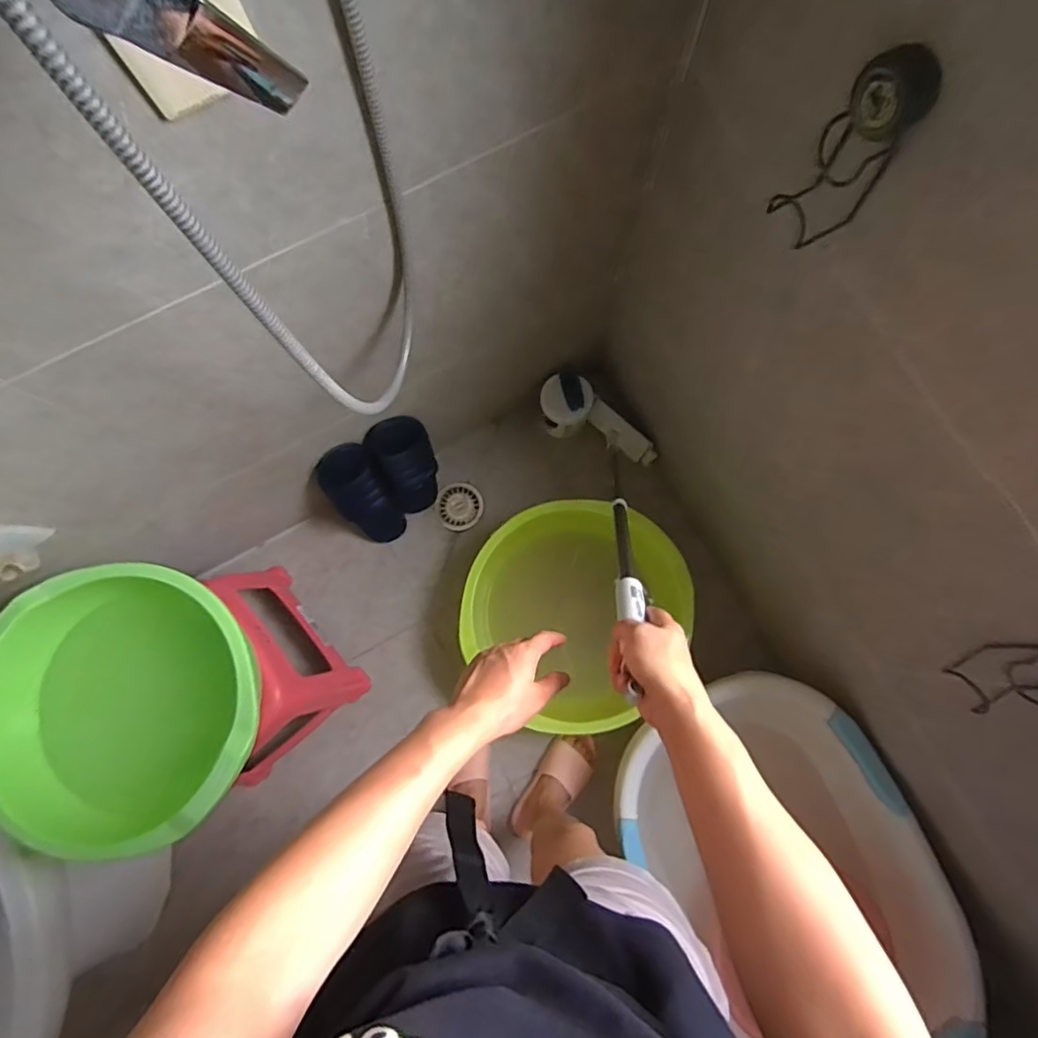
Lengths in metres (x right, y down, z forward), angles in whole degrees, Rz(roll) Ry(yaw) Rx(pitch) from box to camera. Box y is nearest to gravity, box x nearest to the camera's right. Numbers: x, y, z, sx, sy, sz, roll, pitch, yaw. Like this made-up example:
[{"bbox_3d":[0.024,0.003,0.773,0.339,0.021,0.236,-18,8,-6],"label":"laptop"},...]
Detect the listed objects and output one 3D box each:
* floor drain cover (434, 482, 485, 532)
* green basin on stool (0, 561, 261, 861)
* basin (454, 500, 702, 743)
[{"bbox_3d":[-0.144,-0.029,1.366,0.116,0.006,0.115,17,85,-19],"label":"floor drain cover"},{"bbox_3d":[-0.570,0.271,0.842,0.380,0.161,0.367,0,80,0],"label":"green basin on stool"},{"bbox_3d":[0.101,0.198,1.171,0.425,0.218,0.461,0,80,0],"label":"basin"}]

